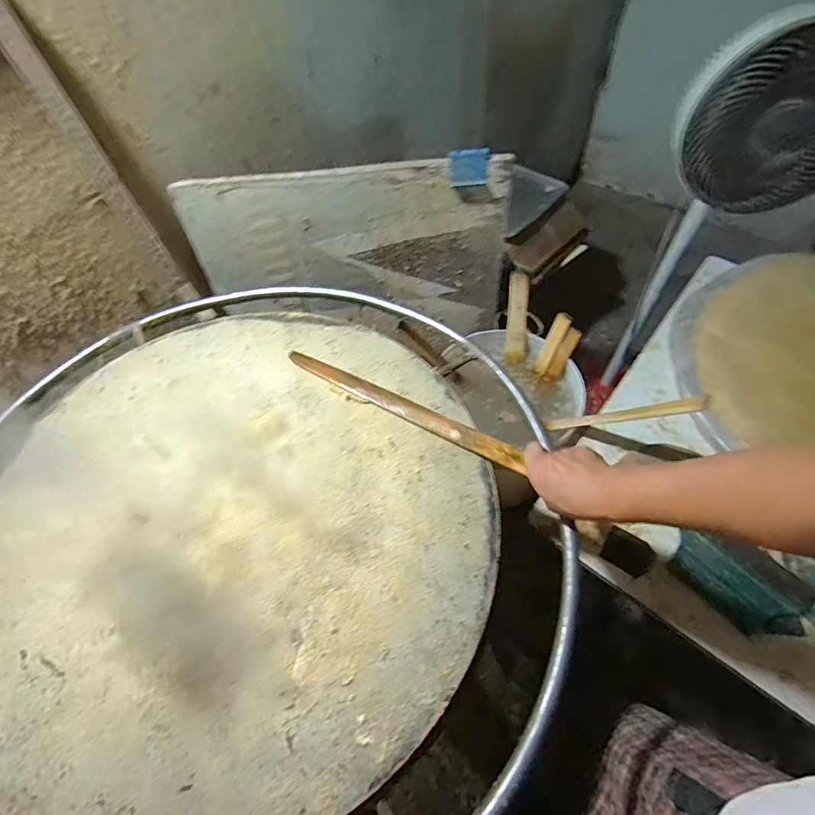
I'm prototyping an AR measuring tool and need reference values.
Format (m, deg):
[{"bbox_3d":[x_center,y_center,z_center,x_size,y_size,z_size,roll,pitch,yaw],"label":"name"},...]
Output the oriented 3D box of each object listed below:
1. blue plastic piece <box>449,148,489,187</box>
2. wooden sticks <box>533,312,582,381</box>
[{"bbox_3d":[0.109,-0.424,0.796,0.065,0.052,0.024,1,57,6],"label":"blue plastic piece"},{"bbox_3d":[0.292,-0.115,0.883,0.058,0.126,0.025,25,21,18],"label":"wooden sticks"}]

